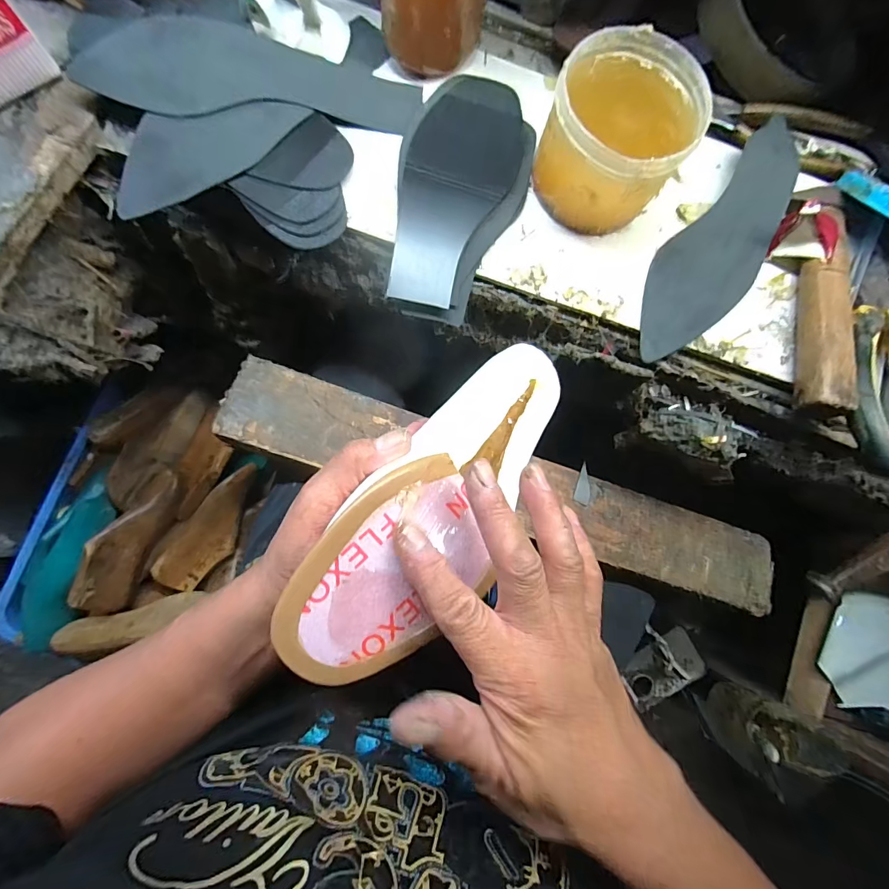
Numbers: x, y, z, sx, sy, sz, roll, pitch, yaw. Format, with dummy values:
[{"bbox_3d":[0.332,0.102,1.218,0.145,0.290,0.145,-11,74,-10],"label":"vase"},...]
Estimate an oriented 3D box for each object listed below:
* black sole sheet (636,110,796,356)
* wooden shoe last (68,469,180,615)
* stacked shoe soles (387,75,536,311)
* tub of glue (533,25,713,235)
[{"bbox_3d":[0.230,-0.162,0.351,0.073,0.014,0.225,39,88,0],"label":"black sole sheet"},{"bbox_3d":[-0.471,0.144,0.634,0.069,0.070,0.225,25,81,-1],"label":"wooden shoe last"},{"bbox_3d":[0.015,-0.203,0.340,0.098,0.014,0.197,10,83,-4],"label":"stacked shoe soles"},{"bbox_3d":[0.127,-0.230,0.322,0.101,0.077,0.107,1,84,-5],"label":"tub of glue"}]

